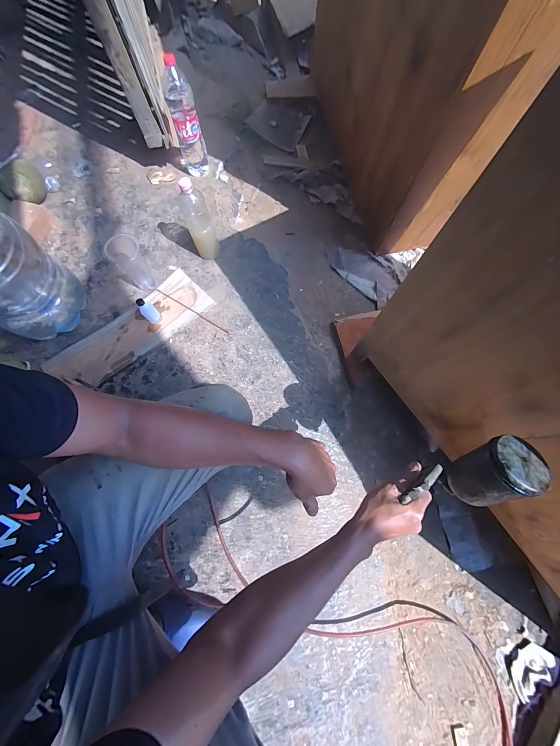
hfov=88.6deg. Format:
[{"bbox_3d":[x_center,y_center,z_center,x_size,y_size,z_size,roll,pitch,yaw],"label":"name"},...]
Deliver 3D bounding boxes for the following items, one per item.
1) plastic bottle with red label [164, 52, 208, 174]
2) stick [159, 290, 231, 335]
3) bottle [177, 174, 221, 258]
[{"bbox_3d":[-0.310,-0.834,0.953,0.091,0.284,0.091,-13,73,-3],"label":"plastic bottle with red label"},{"bbox_3d":[-0.278,-0.197,0.915,0.287,0.004,0.009,32,74,7],"label":"stick"},{"bbox_3d":[-0.241,-0.453,0.860,0.079,0.248,0.088,-23,74,-6],"label":"bottle"}]

